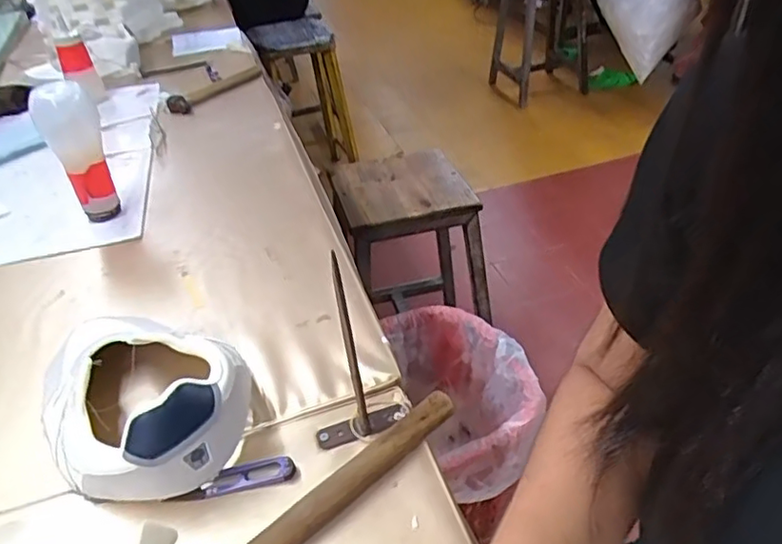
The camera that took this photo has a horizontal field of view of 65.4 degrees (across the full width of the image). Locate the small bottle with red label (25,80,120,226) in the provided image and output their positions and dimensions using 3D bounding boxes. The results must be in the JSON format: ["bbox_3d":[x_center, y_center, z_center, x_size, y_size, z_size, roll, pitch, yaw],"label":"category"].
[{"bbox_3d":[-0.394,-0.150,0.774,0.065,0.177,0.054,-25,43,-24],"label":"small bottle with red label"}]

